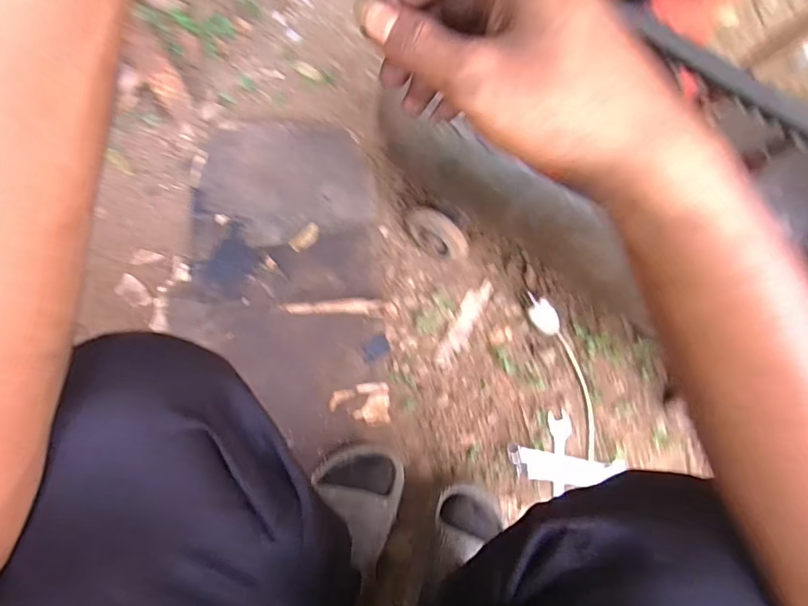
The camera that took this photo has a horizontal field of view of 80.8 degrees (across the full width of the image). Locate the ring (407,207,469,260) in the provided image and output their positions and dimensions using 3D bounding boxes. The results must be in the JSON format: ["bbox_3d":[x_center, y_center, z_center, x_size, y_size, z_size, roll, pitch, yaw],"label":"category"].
[{"bbox_3d":[0.046,-0.096,0.679,0.046,0.088,0.095,-40,86,-11],"label":"ring"}]

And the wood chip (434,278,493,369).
[{"bbox_3d":[0.089,0.030,0.697,0.033,0.006,0.140,27,78,0],"label":"wood chip"}]

